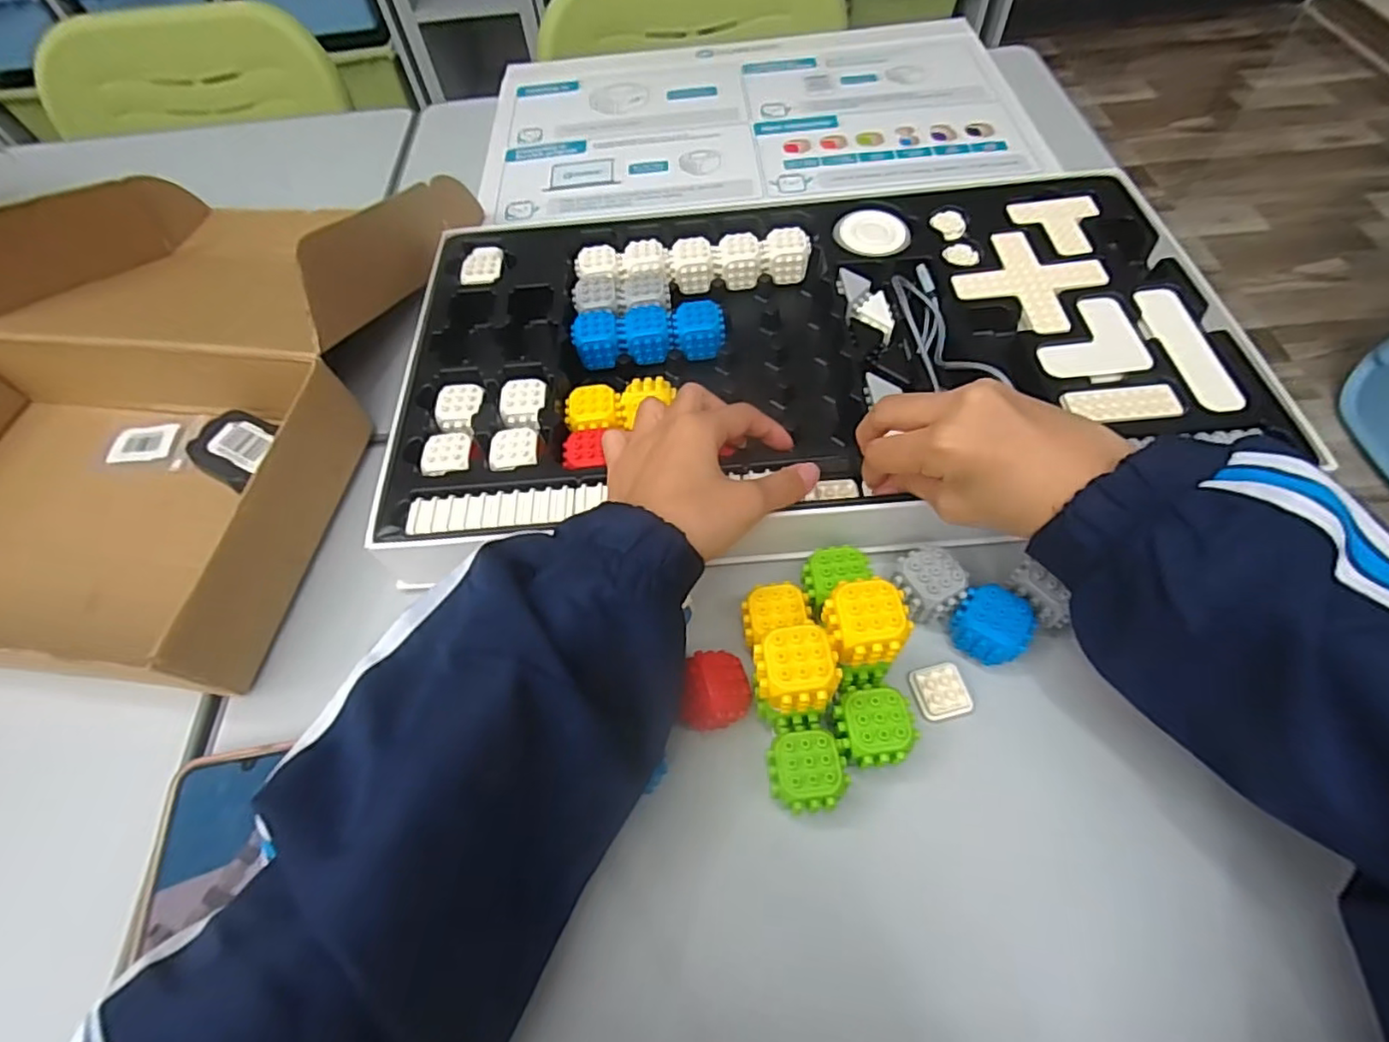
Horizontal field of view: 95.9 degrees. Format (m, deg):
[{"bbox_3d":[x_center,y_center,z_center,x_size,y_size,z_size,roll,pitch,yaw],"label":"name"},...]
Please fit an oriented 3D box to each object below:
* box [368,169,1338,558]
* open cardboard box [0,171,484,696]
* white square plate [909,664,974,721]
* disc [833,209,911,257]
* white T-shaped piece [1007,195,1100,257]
[{"bbox_3d":[0.074,-0.122,0.444,0.536,0.045,0.292,-5,59,1],"label":"box"},{"bbox_3d":[-0.381,-0.122,0.450,0.309,0.112,0.453,6,60,8],"label":"open cardboard box"},{"bbox_3d":[0.136,0.094,0.345,0.029,0.008,0.028,-16,60,-5],"label":"white square plate"},{"bbox_3d":[0.138,-0.225,0.488,0.058,0.010,0.045,20,63,15],"label":"disc"},{"bbox_3d":[0.278,-0.224,0.473,0.059,0.008,0.070,-6,59,0],"label":"white T-shaped piece"}]

